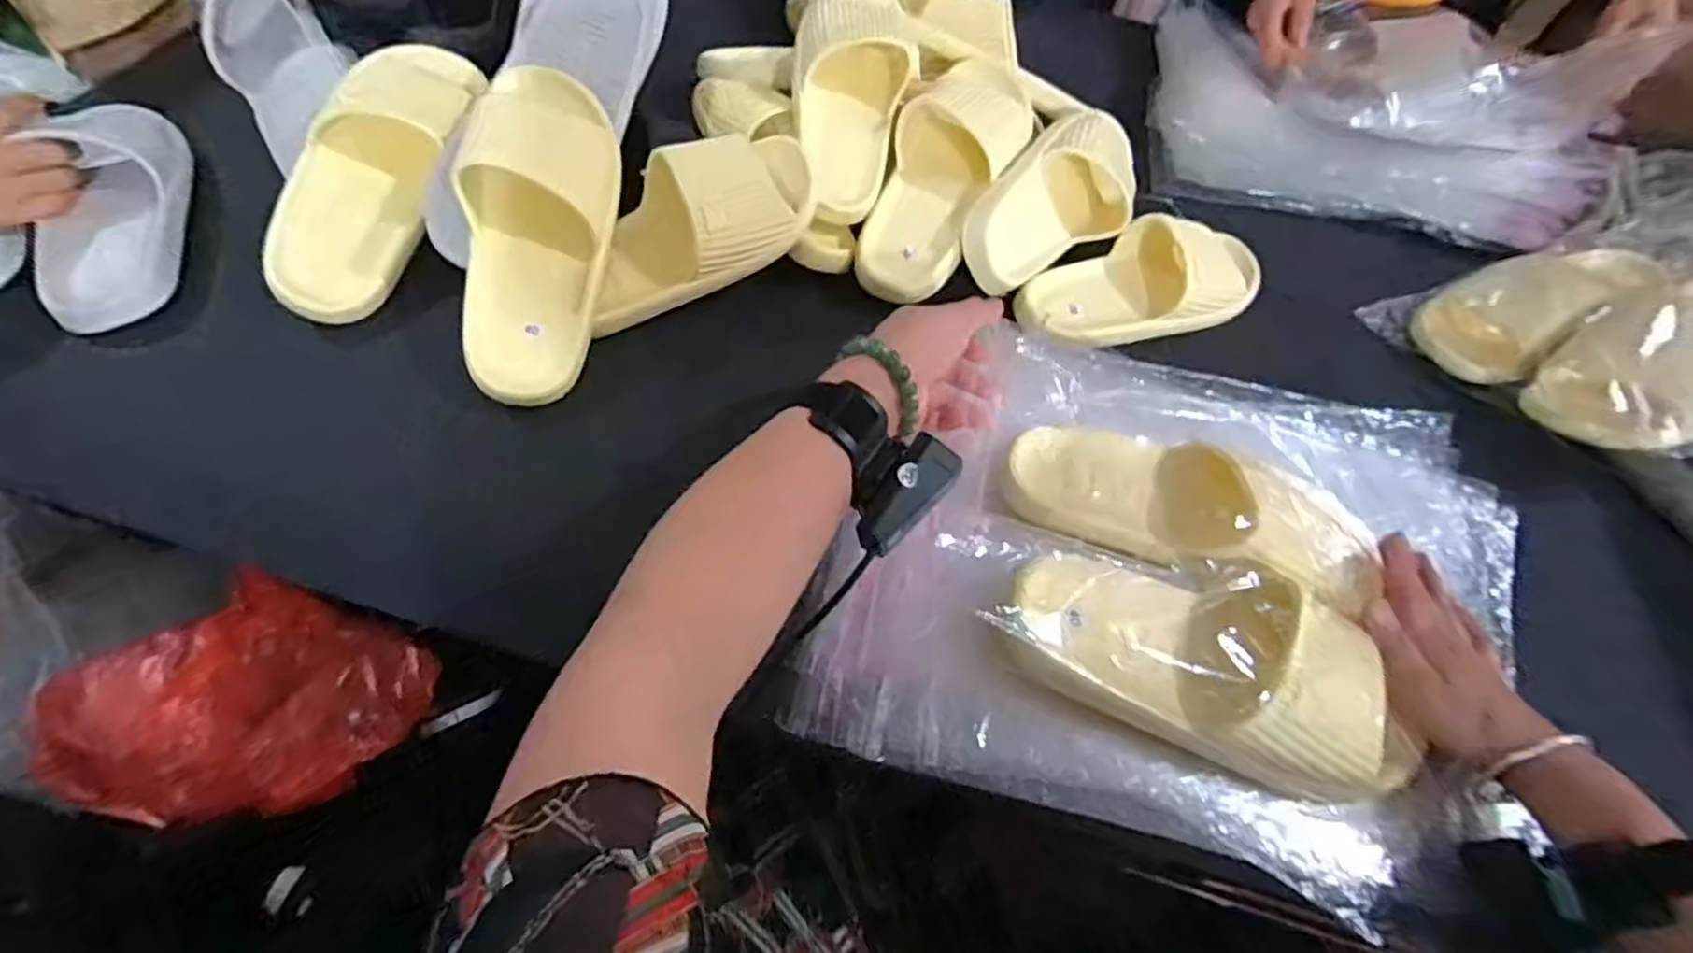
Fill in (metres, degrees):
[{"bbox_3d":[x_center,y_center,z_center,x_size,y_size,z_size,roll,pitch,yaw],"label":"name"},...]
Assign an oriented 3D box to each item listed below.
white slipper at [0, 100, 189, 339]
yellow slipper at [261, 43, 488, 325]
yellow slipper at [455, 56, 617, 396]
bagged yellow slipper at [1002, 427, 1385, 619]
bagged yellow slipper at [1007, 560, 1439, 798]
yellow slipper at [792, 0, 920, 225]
[{"bbox_3d":[-0.603,-0.221,0.592,0.091,0.051,0.231,-18,61,-16],"label":"white slipper"},{"bbox_3d":[-0.375,-0.247,0.584,0.085,0.068,0.256,17,79,6],"label":"yellow slipper"},{"bbox_3d":[-0.230,-0.186,0.543,0.095,0.060,0.253,4,87,-2],"label":"yellow slipper"},{"bbox_3d":[0.231,0.021,0.487,0.244,0.062,0.100,15,57,12],"label":"bagged yellow slipper"},{"bbox_3d":[0.220,0.102,0.427,0.238,0.069,0.111,19,58,11],"label":"bagged yellow slipper"},{"bbox_3d":[0.005,-0.341,0.659,0.104,0.071,0.240,8,80,0],"label":"yellow slipper"}]

